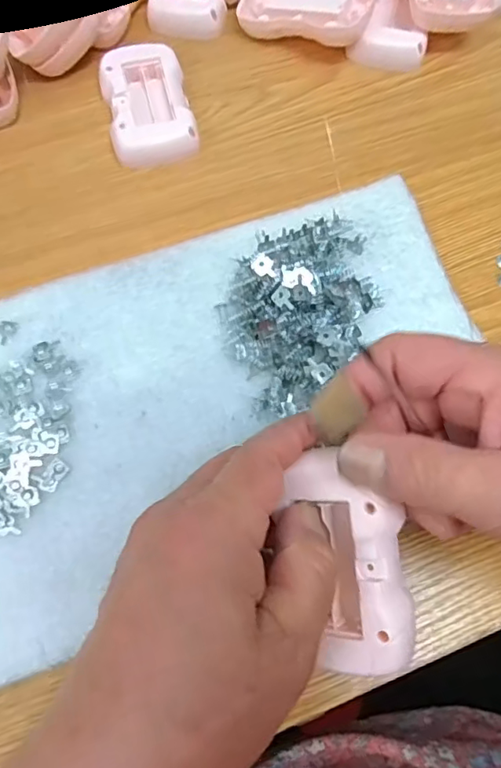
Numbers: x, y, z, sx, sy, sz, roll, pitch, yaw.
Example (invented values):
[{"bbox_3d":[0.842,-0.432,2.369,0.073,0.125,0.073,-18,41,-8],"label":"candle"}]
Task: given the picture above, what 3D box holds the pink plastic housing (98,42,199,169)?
[{"bbox_3d":[-0.065,-0.176,0.344,0.051,0.017,0.081,-13,72,-6],"label":"pink plastic housing"}]

